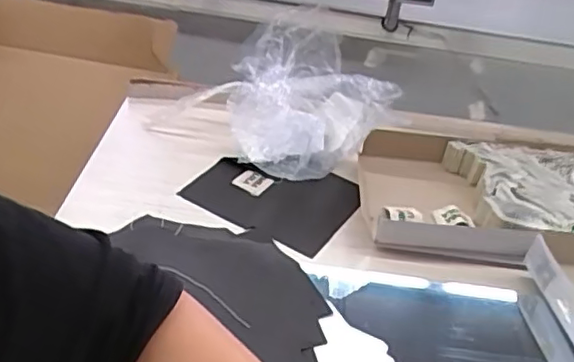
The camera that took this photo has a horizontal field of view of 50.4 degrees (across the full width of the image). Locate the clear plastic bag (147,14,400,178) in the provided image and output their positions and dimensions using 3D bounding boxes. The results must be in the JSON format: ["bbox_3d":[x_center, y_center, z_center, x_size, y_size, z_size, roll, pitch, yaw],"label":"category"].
[{"bbox_3d":[0.011,-0.094,0.730,0.153,0.121,0.219,-6,39,-18],"label":"clear plastic bag"}]

